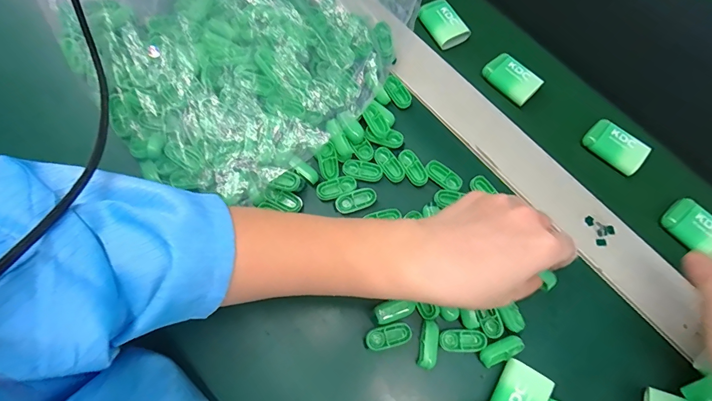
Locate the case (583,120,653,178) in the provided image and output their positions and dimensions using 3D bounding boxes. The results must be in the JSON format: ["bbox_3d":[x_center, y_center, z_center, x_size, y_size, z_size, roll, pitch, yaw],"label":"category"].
[{"bbox_3d":[0.237,-0.050,0.355,0.051,0.009,0.034,42,75,12],"label":"case"}]

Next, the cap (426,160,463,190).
[{"bbox_3d":[0.076,-0.021,0.335,0.033,0.005,0.016,40,74,11],"label":"cap"}]

